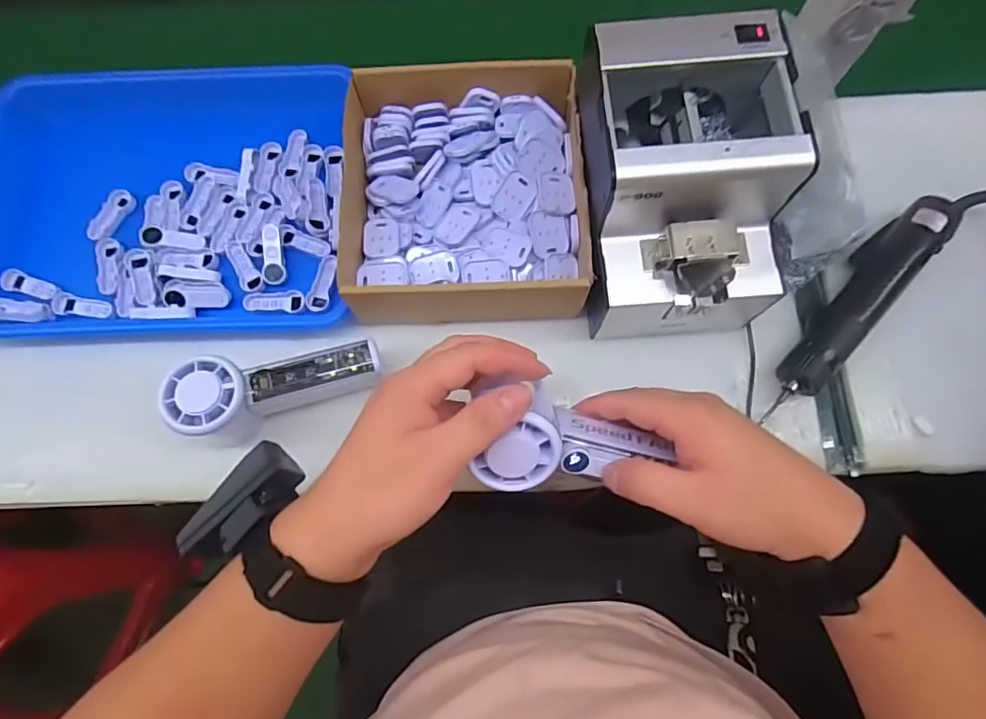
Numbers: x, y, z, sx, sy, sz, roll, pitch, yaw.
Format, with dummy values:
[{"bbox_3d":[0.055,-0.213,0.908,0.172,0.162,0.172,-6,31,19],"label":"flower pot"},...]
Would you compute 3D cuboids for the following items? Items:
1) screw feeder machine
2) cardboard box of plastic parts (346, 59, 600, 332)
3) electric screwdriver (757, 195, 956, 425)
[{"bbox_3d":[0.136,-0.122,0.388,0.129,0.134,0.171,-5,75,0],"label":"screw feeder machine"},{"bbox_3d":[-0.021,-0.144,0.438,0.189,0.055,0.212,-3,75,1],"label":"cardboard box of plastic parts"},{"bbox_3d":[0.291,-0.045,0.419,0.040,0.033,0.223,39,80,11],"label":"electric screwdriver"}]

